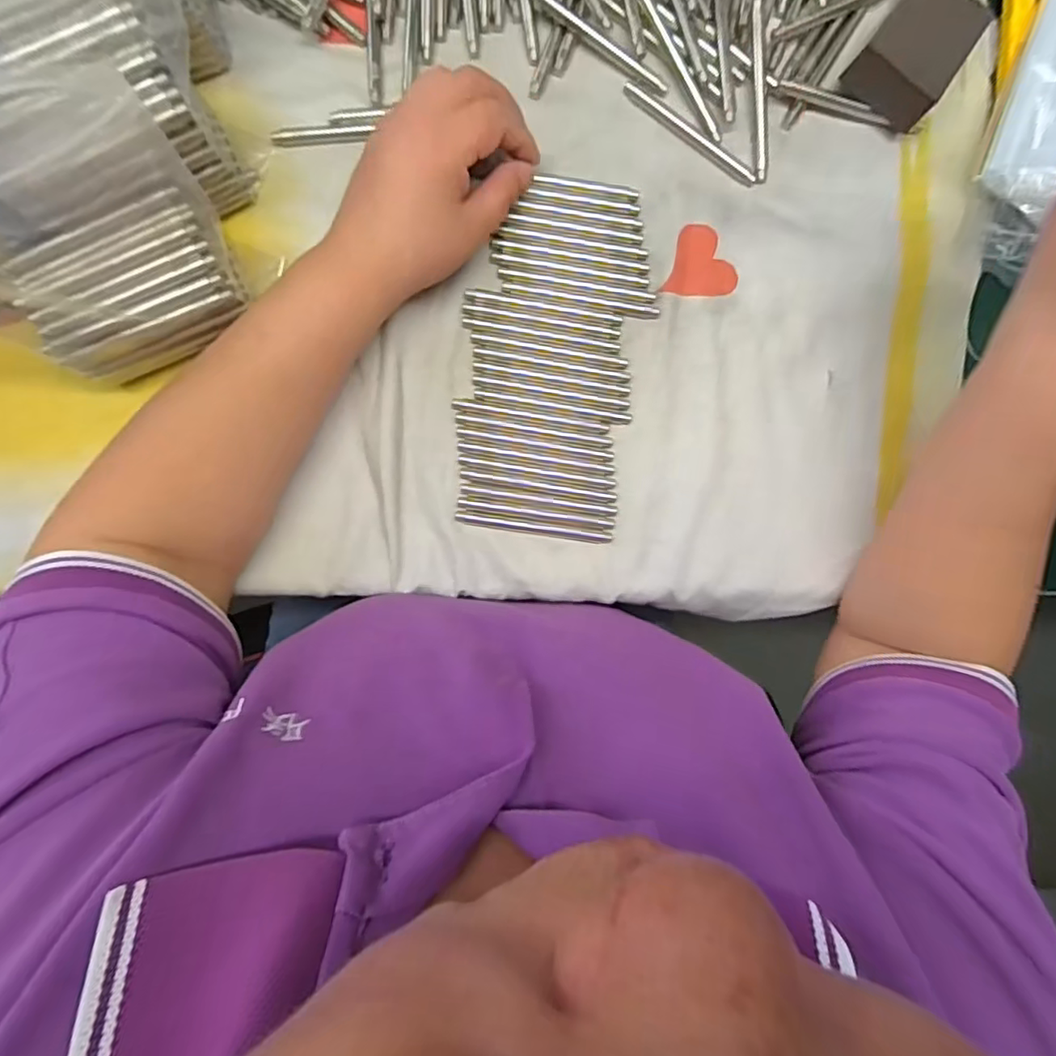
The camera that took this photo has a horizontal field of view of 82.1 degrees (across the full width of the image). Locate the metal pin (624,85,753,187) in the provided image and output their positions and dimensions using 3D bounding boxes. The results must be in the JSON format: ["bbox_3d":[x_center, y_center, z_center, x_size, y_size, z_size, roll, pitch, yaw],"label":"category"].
[{"bbox_3d":[0.096,-0.232,0.357,0.092,0.004,0.007,36,92,-4],"label":"metal pin"}]

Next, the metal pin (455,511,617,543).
[{"bbox_3d":[0.004,0.001,0.361,0.092,0.004,0.008,8,94,-2],"label":"metal pin"}]

